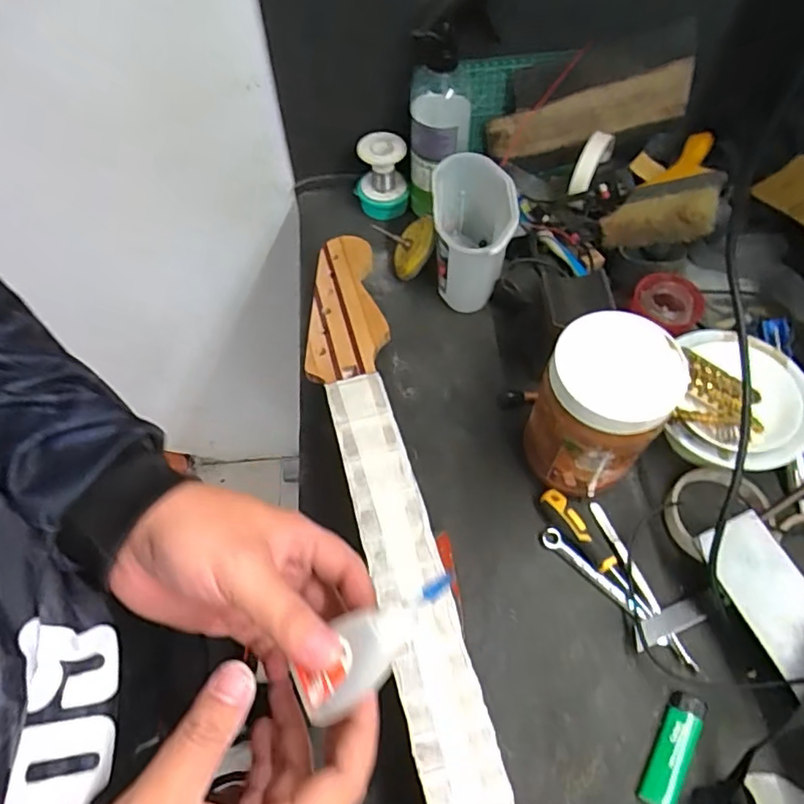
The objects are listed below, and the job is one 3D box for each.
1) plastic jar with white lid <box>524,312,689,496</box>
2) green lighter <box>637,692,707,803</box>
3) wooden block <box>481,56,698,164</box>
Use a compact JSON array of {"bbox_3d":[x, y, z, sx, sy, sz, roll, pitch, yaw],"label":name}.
[{"bbox_3d":[0.158,0.013,0.473,0.088,0.156,0.087,-1,58,1],"label":"plastic jar with white lid"},{"bbox_3d":[0.197,0.254,0.420,0.023,0.011,0.081,27,63,17],"label":"green lighter"},{"bbox_3d":[0.211,-0.325,0.662,0.223,0.065,0.010,-12,58,10],"label":"wooden block"}]

